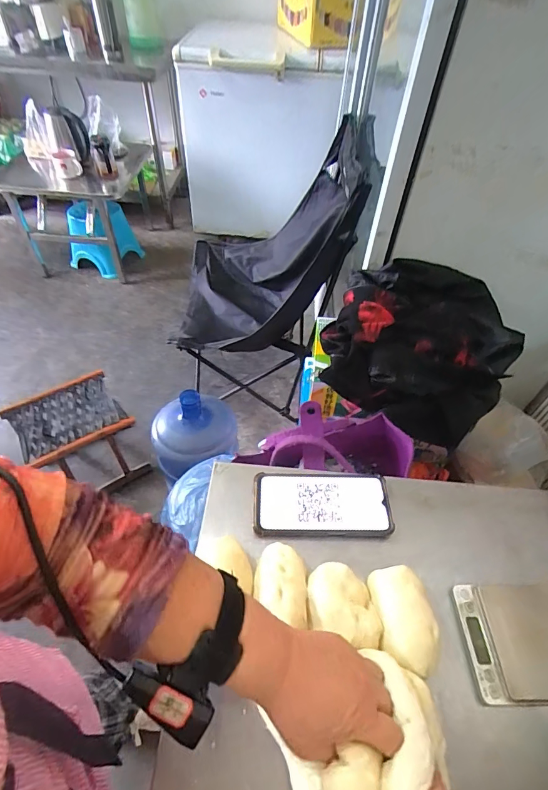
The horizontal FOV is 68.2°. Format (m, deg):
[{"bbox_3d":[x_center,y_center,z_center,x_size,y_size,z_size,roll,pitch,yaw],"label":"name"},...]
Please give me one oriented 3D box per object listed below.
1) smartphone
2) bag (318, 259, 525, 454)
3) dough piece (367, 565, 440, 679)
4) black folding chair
[{"bbox_3d":[0.058,0.134,0.501,0.162,0.017,0.079,2,50,-2],"label":"smartphone"},{"bbox_3d":[0.288,-0.105,0.818,0.352,0.195,0.321,29,54,19],"label":"bag"},{"bbox_3d":[0.129,0.228,0.412,0.056,0.036,0.094,0,50,-4],"label":"dough piece"},{"bbox_3d":[-0.026,-0.401,1.377,0.558,0.855,0.603,1,50,-3],"label":"black folding chair"}]

